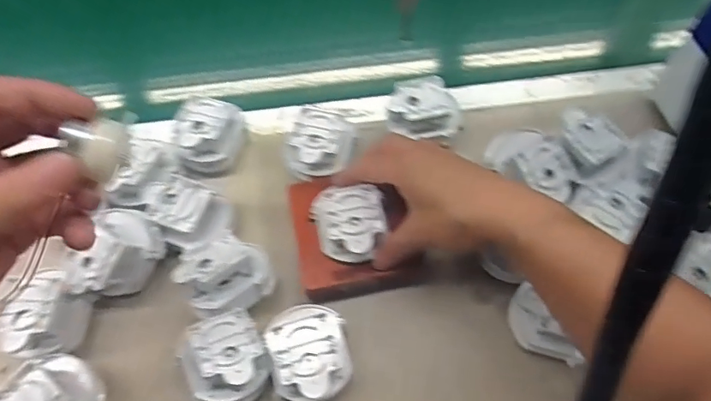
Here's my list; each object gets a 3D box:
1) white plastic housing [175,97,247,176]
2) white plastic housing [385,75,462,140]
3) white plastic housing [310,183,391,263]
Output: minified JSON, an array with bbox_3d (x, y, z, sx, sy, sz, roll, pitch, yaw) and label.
[{"bbox_3d":[-0.137,-0.059,0.459,0.052,0.045,0.057,-1,62,2],"label":"white plastic housing"},{"bbox_3d":[0.065,-0.085,0.464,0.067,0.033,0.054,10,63,8],"label":"white plastic housing"},{"bbox_3d":[-0.004,0.018,0.395,0.057,0.024,0.058,-11,62,-4],"label":"white plastic housing"}]

